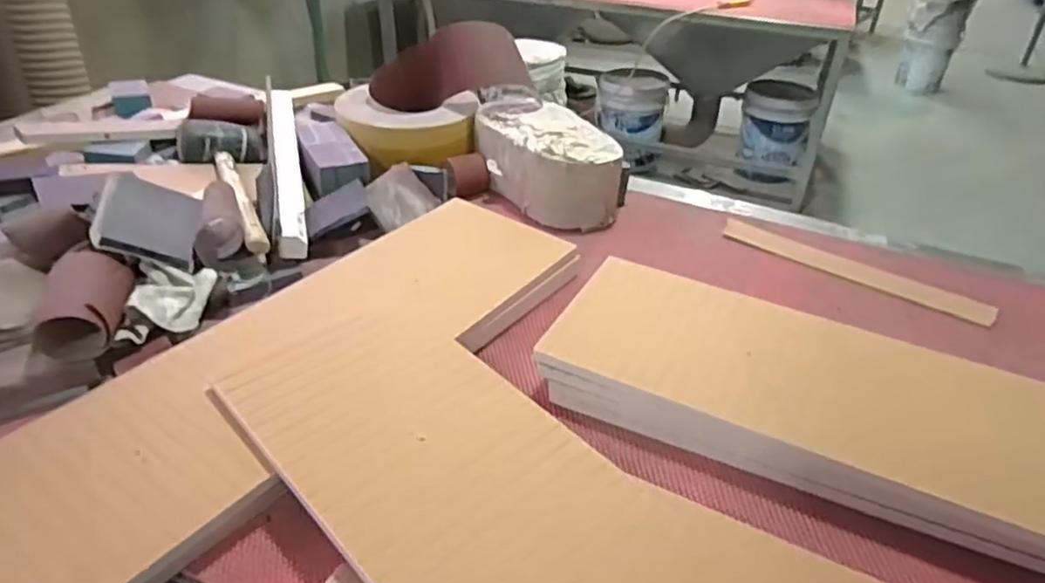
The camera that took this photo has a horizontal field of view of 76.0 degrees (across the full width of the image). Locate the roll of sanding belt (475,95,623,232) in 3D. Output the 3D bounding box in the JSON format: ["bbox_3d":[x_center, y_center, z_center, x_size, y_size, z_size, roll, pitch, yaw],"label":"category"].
[{"bbox_3d":[0.038,-0.214,1.105,0.170,0.117,0.276,-16,40,-24],"label":"roll of sanding belt"}]

